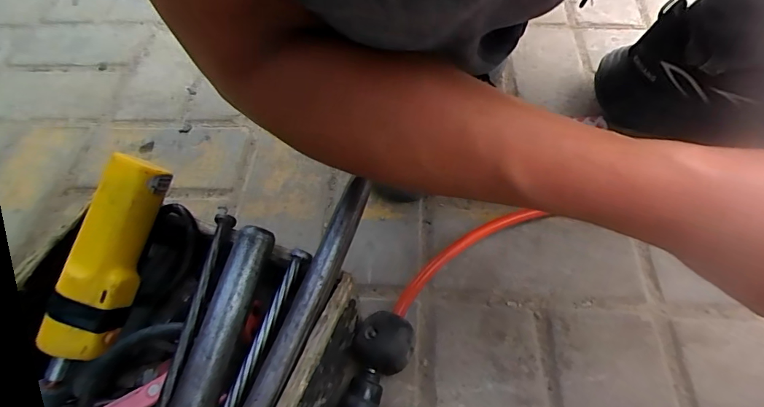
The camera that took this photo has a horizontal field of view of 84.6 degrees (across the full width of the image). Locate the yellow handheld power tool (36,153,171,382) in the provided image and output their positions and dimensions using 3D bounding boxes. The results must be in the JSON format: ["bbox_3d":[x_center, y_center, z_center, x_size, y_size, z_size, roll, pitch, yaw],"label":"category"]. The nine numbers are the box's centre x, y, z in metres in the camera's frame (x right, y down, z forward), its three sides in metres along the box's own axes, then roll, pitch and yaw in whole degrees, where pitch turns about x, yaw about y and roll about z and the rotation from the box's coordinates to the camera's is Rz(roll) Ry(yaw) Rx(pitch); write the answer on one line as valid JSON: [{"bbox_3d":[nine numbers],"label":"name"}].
[{"bbox_3d":[-0.186,0.041,0.282,0.035,0.032,0.144,21,90,16],"label":"yellow handheld power tool"}]

